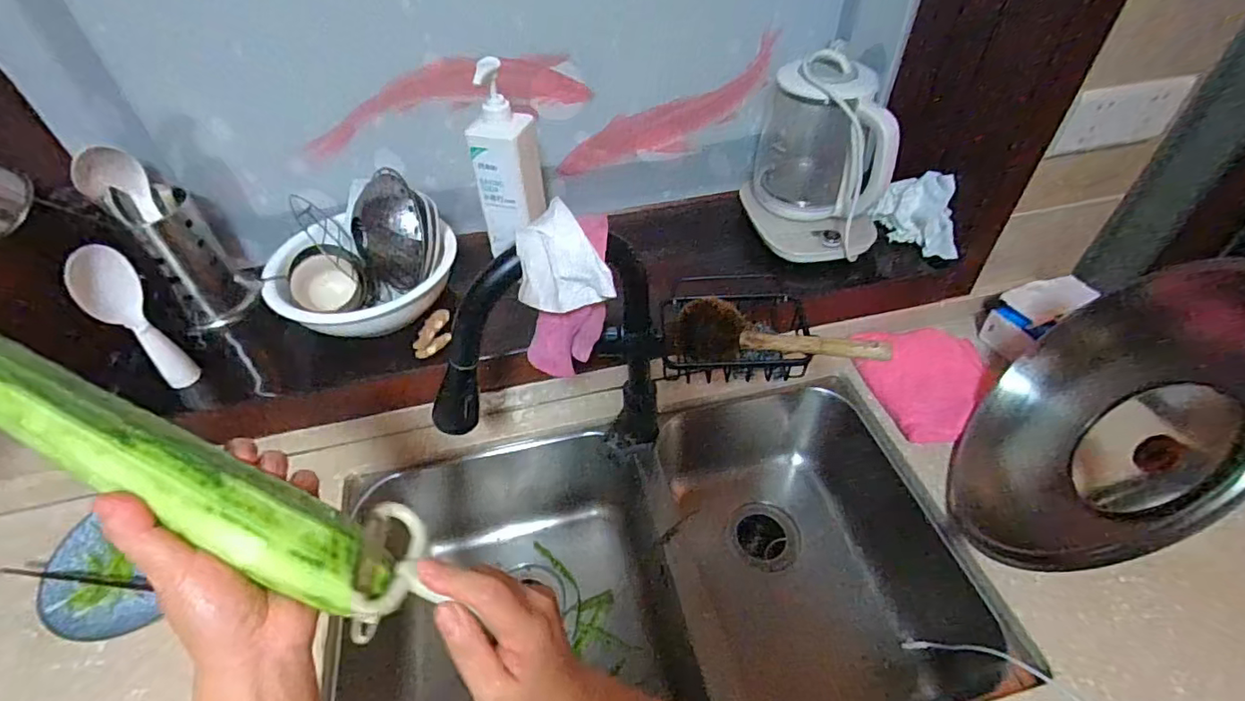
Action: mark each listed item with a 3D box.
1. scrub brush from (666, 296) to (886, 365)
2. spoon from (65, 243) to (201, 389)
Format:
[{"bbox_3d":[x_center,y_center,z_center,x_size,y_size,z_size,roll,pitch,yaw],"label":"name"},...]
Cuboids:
[{"bbox_3d":[0.169,-0.015,0.631,0.232,0.064,0.043,7,46,25],"label":"scrub brush"},{"bbox_3d":[-0.566,-0.032,0.659,0.013,0.204,0.061,18,49,18],"label":"spoon"}]

